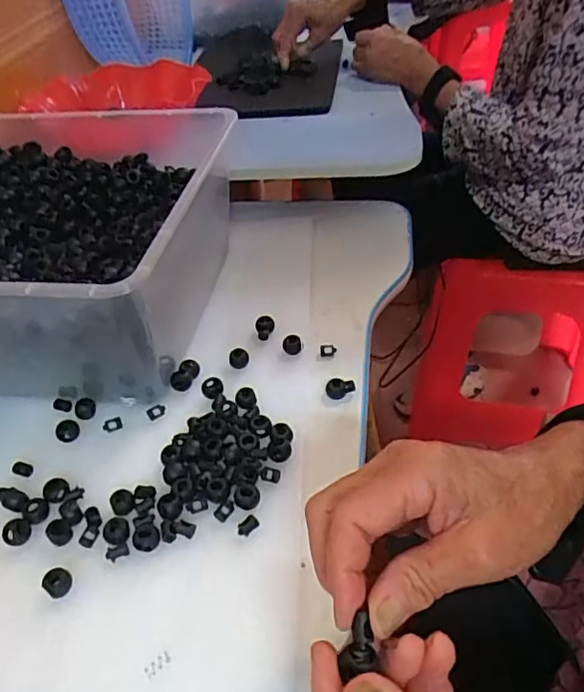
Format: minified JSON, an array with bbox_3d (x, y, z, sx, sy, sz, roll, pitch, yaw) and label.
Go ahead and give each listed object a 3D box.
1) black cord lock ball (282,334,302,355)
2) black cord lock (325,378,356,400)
[{"bbox_3d":[0.000,-0.001,0.500,0.016,0.017,0.014,-2,43,5],"label":"black cord lock ball"},{"bbox_3d":[0.040,0.036,0.470,0.023,0.011,0.017,-17,44,-11],"label":"black cord lock"}]

